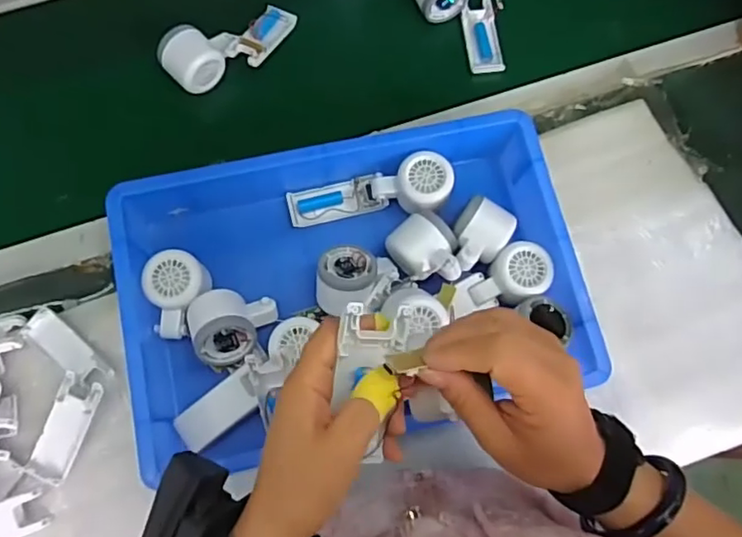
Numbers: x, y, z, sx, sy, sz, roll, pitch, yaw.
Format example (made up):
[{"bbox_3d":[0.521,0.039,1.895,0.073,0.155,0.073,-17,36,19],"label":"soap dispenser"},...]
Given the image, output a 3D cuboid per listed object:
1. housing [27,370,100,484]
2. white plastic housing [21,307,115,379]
[{"bbox_3d":[-0.302,0.158,0.578,0.038,0.017,0.102,21,75,5],"label":"housing"},{"bbox_3d":[-0.304,0.081,0.591,0.105,0.012,0.030,38,77,9],"label":"white plastic housing"}]

